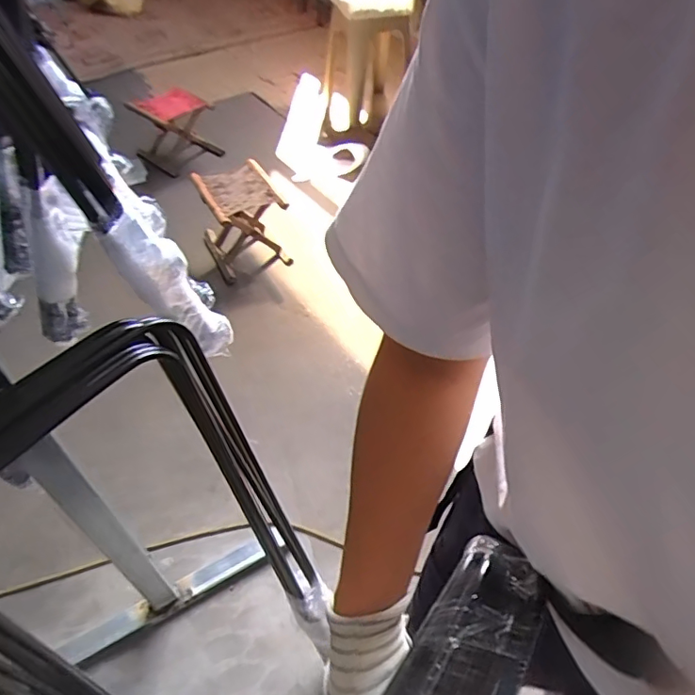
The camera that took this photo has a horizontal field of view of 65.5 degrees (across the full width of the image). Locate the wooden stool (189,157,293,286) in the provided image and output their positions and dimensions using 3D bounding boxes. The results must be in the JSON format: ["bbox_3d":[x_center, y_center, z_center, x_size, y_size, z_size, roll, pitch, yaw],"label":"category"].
[{"bbox_3d":[-0.365,-0.461,1.893,0.232,0.317,0.320,-24,53,-21],"label":"wooden stool"}]

